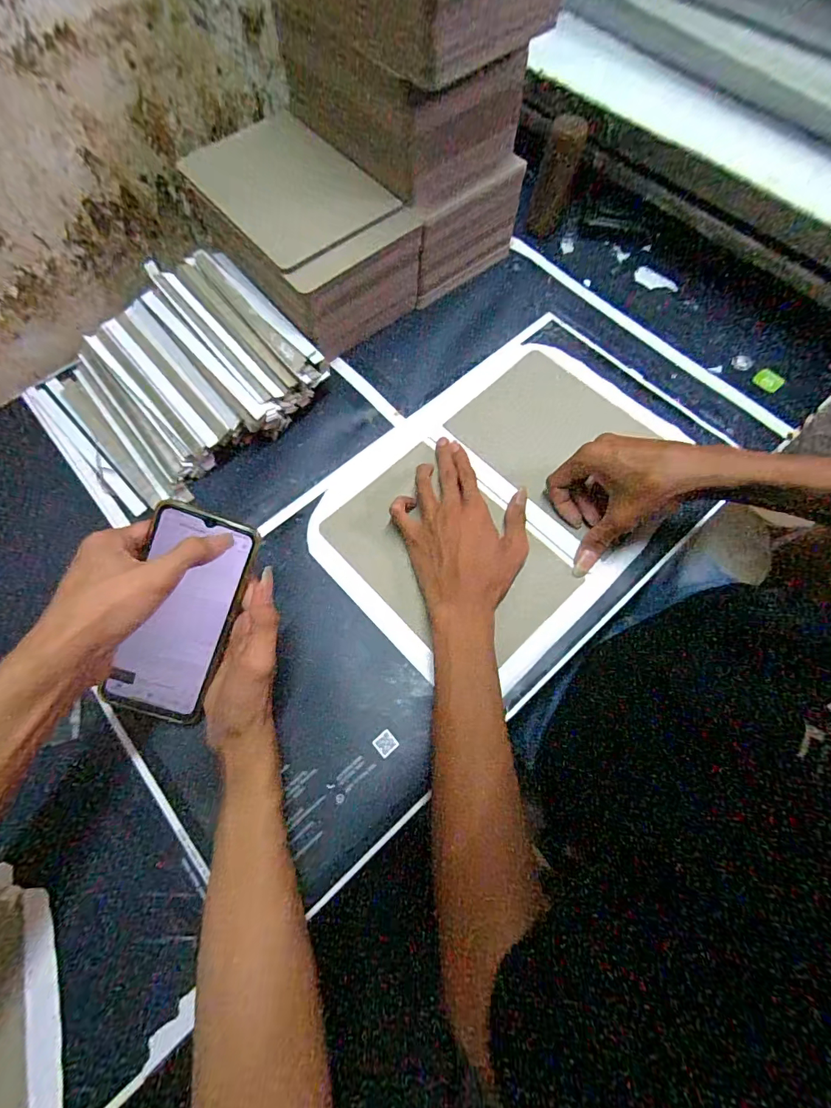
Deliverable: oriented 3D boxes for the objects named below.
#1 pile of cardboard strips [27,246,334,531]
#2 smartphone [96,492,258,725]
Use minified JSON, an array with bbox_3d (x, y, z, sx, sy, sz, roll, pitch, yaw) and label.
[{"bbox_3d":[-0.261,-0.187,0.483,0.271,0.046,0.250,-37,71,-12],"label":"pile of cardboard strips"},{"bbox_3d":[-0.183,0.050,0.352,0.075,0.012,0.172,20,98,-10],"label":"smartphone"}]

